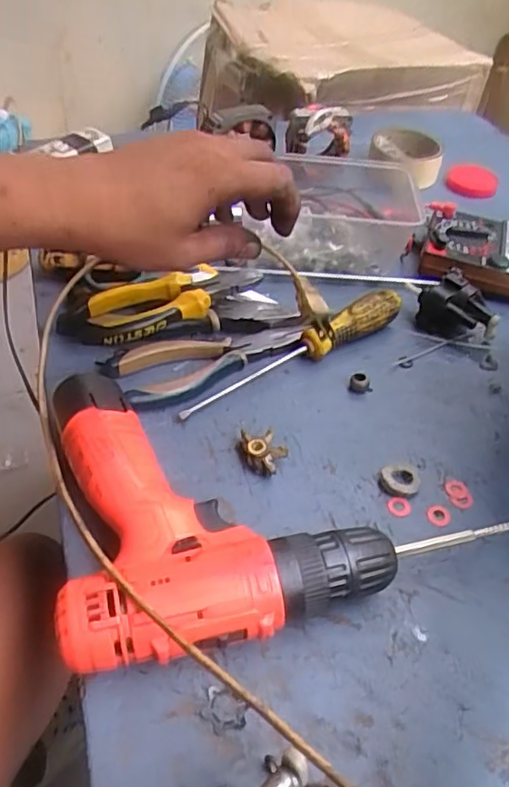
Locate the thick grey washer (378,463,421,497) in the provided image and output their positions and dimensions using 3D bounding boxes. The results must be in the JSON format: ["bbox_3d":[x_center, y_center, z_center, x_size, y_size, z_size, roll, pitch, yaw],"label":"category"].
[{"bbox_3d":[0.099,0.059,0.417,0.027,0.007,0.024,16,47,11],"label":"thick grey washer"}]

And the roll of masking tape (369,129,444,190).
[{"bbox_3d":[0.179,-0.281,0.724,0.083,0.034,0.090,16,47,12],"label":"roll of masking tape"}]

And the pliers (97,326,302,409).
[{"bbox_3d":[-0.037,-0.022,0.478,0.157,0.015,0.062,-8,47,-12],"label":"pliers"}]

